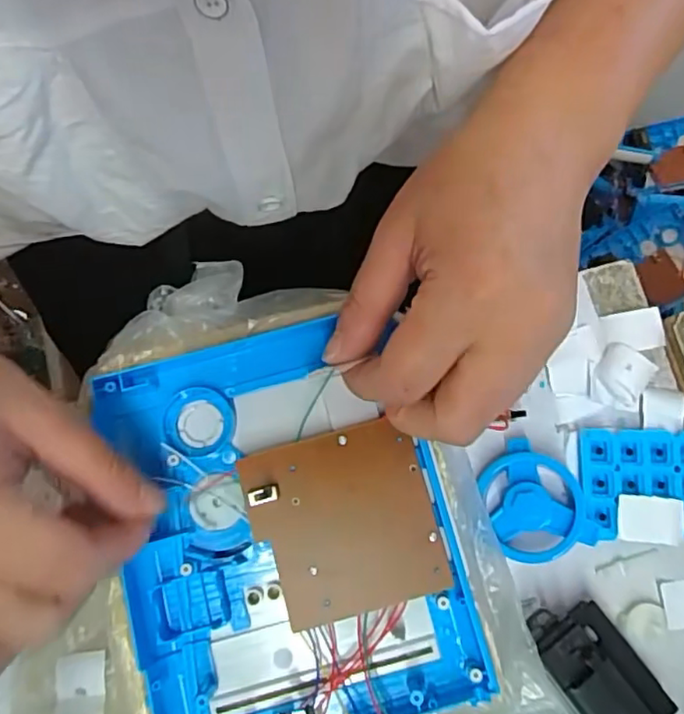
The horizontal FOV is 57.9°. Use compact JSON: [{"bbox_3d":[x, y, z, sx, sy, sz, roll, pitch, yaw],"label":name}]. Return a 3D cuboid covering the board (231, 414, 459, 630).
[{"bbox_3d":[0.000,0.068,0.257,0.072,0.009,0.072,-14,77,-2],"label":"board"}]

